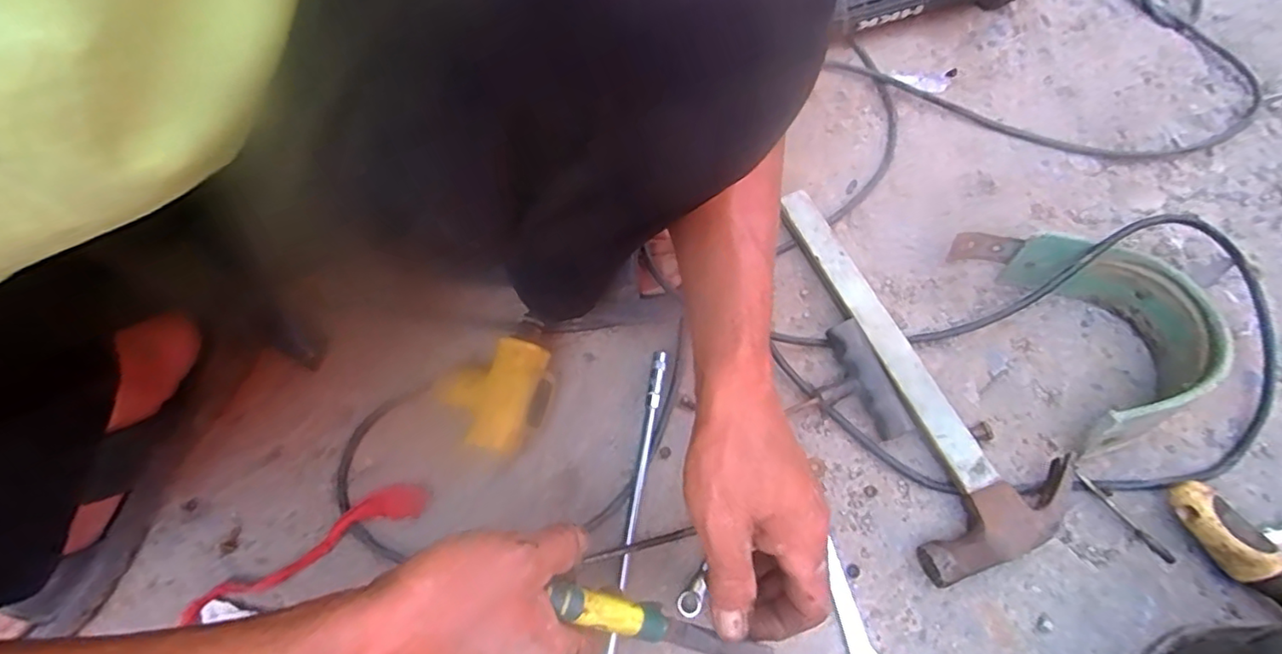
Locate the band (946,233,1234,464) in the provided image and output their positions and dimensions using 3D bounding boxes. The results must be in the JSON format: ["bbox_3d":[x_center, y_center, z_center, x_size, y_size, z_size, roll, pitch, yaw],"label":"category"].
[{"bbox_3d":[0.344,-0.006,0.472,0.117,0.069,0.189,-11,64,-3],"label":"band"}]

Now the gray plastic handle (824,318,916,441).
[{"bbox_3d":[0.177,0.041,0.480,0.025,0.026,0.094,-21,65,-8],"label":"gray plastic handle"}]

